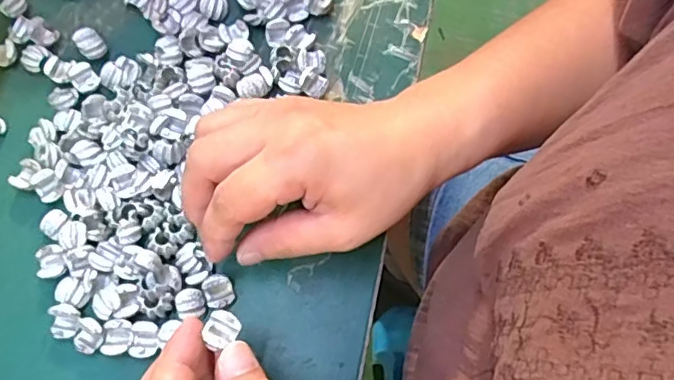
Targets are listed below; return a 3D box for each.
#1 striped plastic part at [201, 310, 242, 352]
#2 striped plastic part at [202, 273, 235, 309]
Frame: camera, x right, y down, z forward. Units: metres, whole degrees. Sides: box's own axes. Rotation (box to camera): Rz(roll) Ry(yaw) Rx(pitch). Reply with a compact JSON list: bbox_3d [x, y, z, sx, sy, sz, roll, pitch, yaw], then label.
[{"bbox_3d":[-0.049,0.058,0.240,0.013,0.009,0.015,29,72,7],"label":"striped plastic part"},{"bbox_3d":[-0.060,0.051,0.291,0.013,0.008,0.016,-15,70,-6],"label":"striped plastic part"}]

